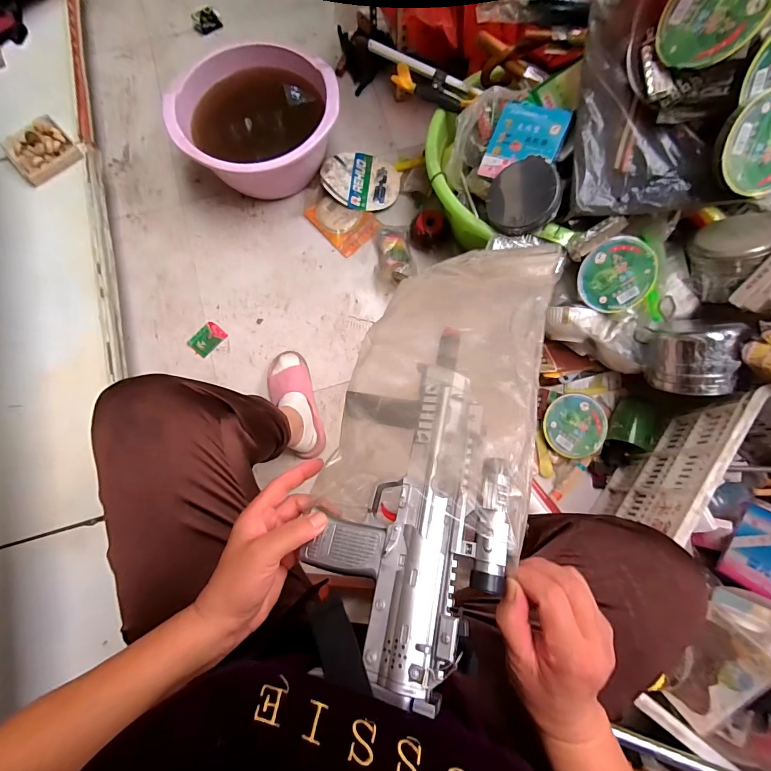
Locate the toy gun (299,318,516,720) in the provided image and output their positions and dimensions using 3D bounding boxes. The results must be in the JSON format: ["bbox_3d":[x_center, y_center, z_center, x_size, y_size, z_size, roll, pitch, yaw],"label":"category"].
[{"bbox_3d":[0.025,0.086,0.335,0.148,0.044,0.297,9,66,3],"label":"toy gun"}]

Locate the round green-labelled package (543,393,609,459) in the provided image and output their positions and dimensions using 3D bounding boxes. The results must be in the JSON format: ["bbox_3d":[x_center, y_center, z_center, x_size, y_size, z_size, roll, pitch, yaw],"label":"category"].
[{"bbox_3d":[0.413,0.089,0.833,0.131,0.031,0.131,0,76,1],"label":"round green-labelled package"}]

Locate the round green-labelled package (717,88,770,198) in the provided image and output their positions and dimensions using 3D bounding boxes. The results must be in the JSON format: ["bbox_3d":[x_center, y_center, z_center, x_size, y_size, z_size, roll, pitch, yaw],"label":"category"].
[{"bbox_3d":[0.561,-0.359,0.570,0.129,0.032,0.133,-16,115,5],"label":"round green-labelled package"}]

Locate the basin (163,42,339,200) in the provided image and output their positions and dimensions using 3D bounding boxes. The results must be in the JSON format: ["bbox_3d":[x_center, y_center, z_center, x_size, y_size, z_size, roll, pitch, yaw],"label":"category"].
[{"bbox_3d":[-0.300,-0.630,0.965,0.373,0.197,0.329,-40,79,-8],"label":"basin"}]

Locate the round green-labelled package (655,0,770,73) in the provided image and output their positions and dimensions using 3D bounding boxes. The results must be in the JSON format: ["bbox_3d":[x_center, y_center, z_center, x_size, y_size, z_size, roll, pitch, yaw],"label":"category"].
[{"bbox_3d":[0.454,-0.512,0.527,0.018,0.132,0.123,-13,96,-34],"label":"round green-labelled package"}]

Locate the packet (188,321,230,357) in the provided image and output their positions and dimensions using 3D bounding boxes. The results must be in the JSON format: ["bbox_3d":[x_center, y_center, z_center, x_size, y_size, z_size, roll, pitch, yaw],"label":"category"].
[{"bbox_3d":[-0.432,-0.113,0.928,0.061,0.006,0.084,37,80,9],"label":"packet"}]

